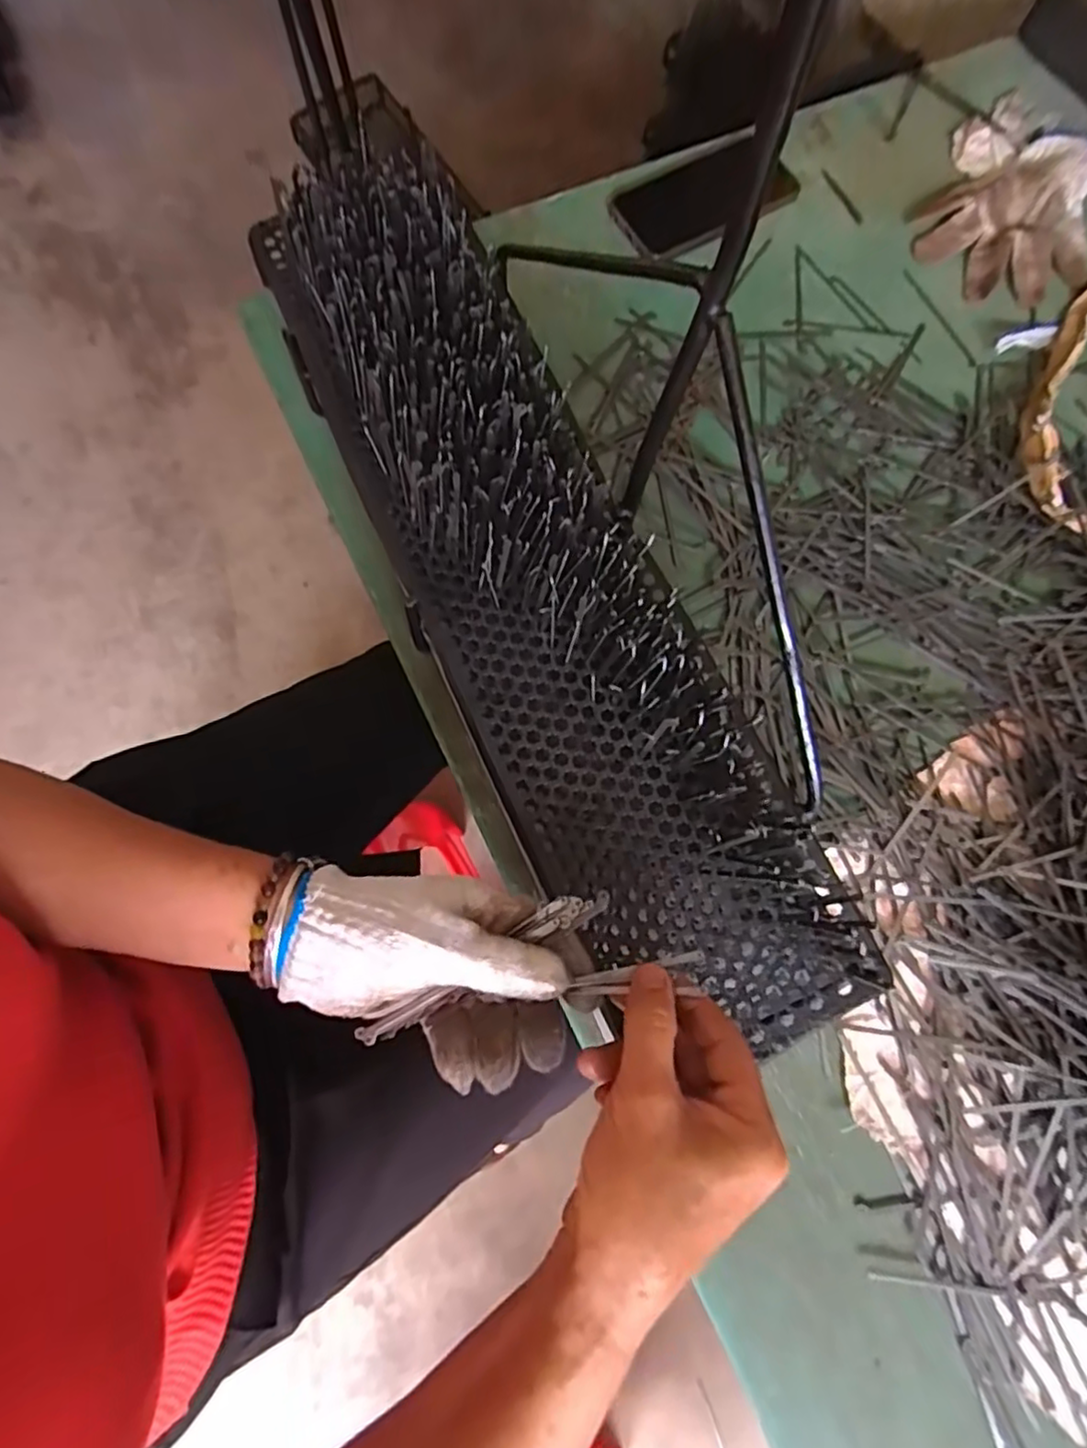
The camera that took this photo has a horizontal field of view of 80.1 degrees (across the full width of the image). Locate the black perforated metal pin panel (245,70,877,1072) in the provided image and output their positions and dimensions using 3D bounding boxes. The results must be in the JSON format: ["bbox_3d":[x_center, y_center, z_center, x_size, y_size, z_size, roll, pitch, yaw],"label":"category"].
[{"bbox_3d":[-0.012,-0.101,0.371,0.134,0.062,0.587,-26,78,-8],"label":"black perforated metal pin panel"}]

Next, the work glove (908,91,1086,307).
[{"bbox_3d":[0.414,-0.478,0.573,0.143,0.025,0.224,12,75,2],"label":"work glove"}]

